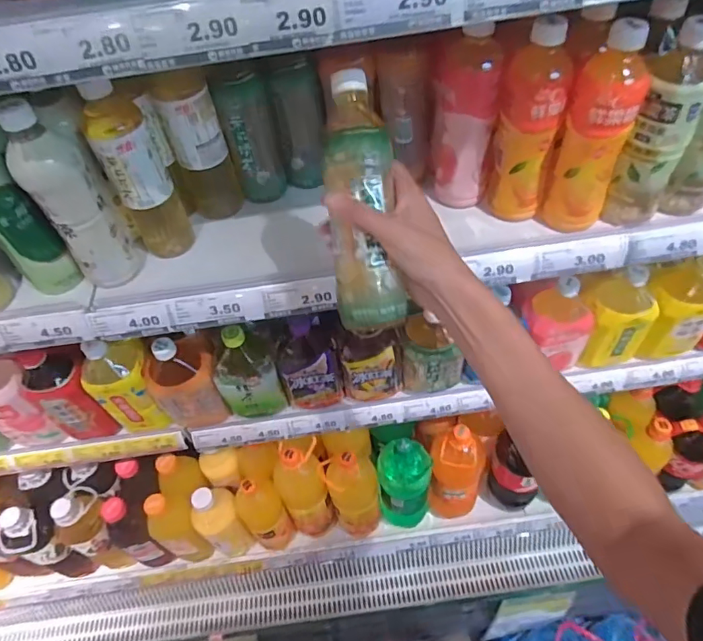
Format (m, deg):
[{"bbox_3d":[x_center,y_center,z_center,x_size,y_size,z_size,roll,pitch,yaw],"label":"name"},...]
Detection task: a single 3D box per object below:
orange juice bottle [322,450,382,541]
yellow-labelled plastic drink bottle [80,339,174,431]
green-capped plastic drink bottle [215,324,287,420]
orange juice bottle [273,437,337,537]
[{"bbox_3d":[0.005,0.341,0.989,0.096,0.315,0.094,-3,51,4],"label":"orange juice bottle"},{"bbox_3d":[-0.351,0.101,0.778,0.090,0.198,0.065,-12,51,-3],"label":"yellow-labelled plastic drink bottle"},{"bbox_3d":[-0.166,0.080,0.784,0.096,0.188,0.083,-21,52,-10],"label":"green-capped plastic drink bottle"},{"bbox_3d":[-0.094,0.338,1.003,0.101,0.290,0.106,-17,52,-7],"label":"orange juice bottle"}]

